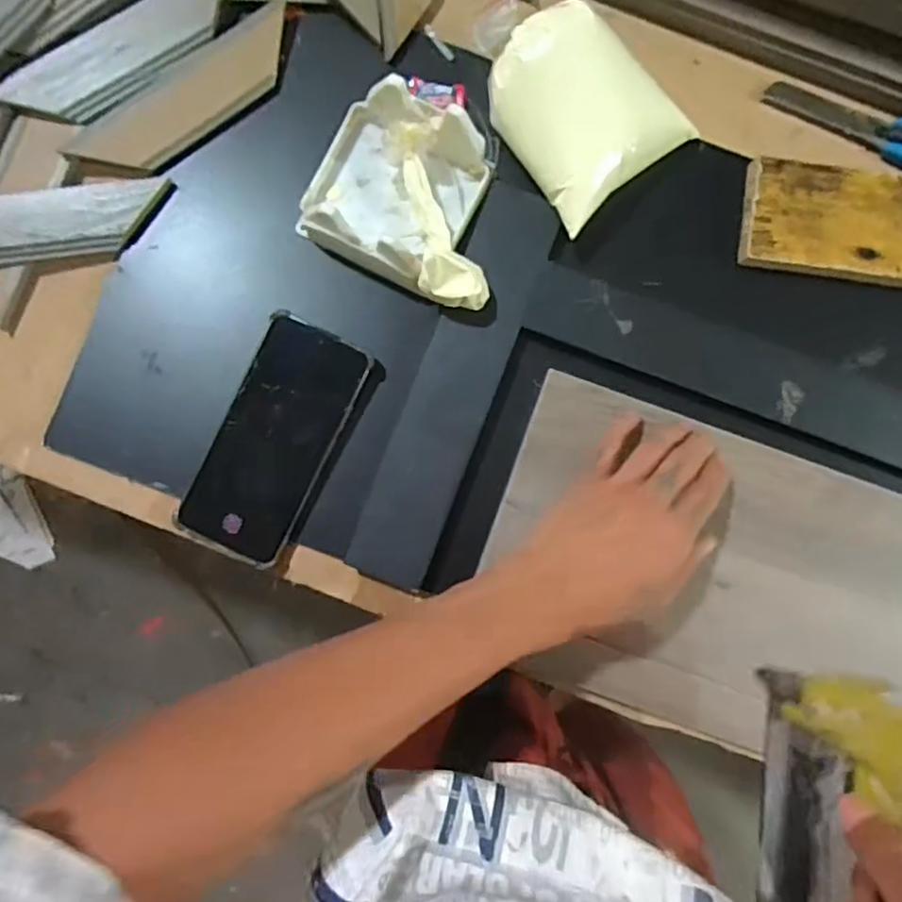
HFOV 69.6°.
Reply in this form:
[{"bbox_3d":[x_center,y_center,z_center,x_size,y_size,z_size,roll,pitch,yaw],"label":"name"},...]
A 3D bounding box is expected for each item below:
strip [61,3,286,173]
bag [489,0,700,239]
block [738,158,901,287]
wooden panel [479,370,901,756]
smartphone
[{"bbox_3d":[-0.184,-0.250,0.461,0.171,0.008,0.050,-39,88,-2],"label":"strip"},{"bbox_3d":[0.097,-0.236,0.438,0.120,0.050,0.126,-33,87,-2],"label":"bag"},{"bbox_3d":[0.288,-0.162,0.463,0.152,0.015,0.075,9,87,0],"label":"block"},{"bbox_3d":[0.345,0.146,0.430,0.660,0.022,0.196,20,87,0],"label":"wooden panel"},{"bbox_3d":[-0.120,-0.007,0.441,0.075,0.009,0.164,26,87,1],"label":"smartphone"}]

